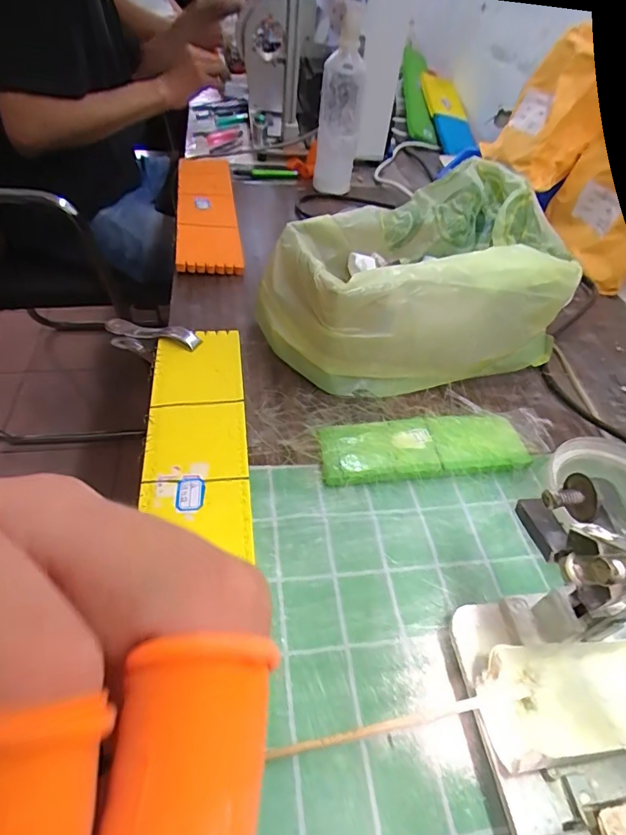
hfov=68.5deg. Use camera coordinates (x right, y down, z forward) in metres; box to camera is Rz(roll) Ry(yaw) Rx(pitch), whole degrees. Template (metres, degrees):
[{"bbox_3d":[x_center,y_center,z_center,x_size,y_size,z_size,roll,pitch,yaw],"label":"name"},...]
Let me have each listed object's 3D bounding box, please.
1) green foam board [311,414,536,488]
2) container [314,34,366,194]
[{"bbox_3d":[0.094,0.026,0.401,0.177,0.014,0.060,-4,48,-9],"label":"green foam board"},{"bbox_3d":[0.038,-0.448,0.704,0.065,0.199,0.059,7,47,1],"label":"container"}]

